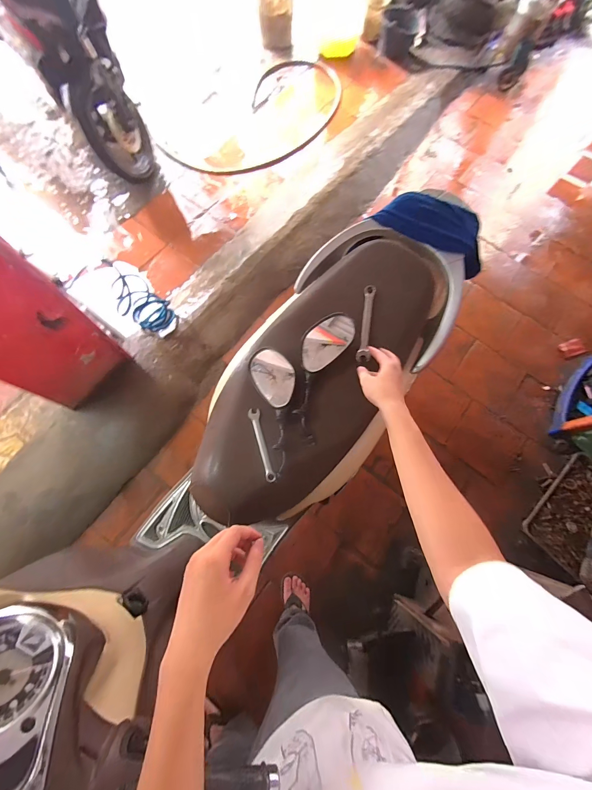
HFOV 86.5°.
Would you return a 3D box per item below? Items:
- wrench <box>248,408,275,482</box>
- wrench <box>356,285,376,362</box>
[{"bbox_3d":[-0.072,0.105,0.665,0.024,0.012,0.156,-14,74,-7],"label":"wrench"},{"bbox_3d":[0.154,-0.157,0.681,0.026,0.012,0.170,9,81,0],"label":"wrench"}]

